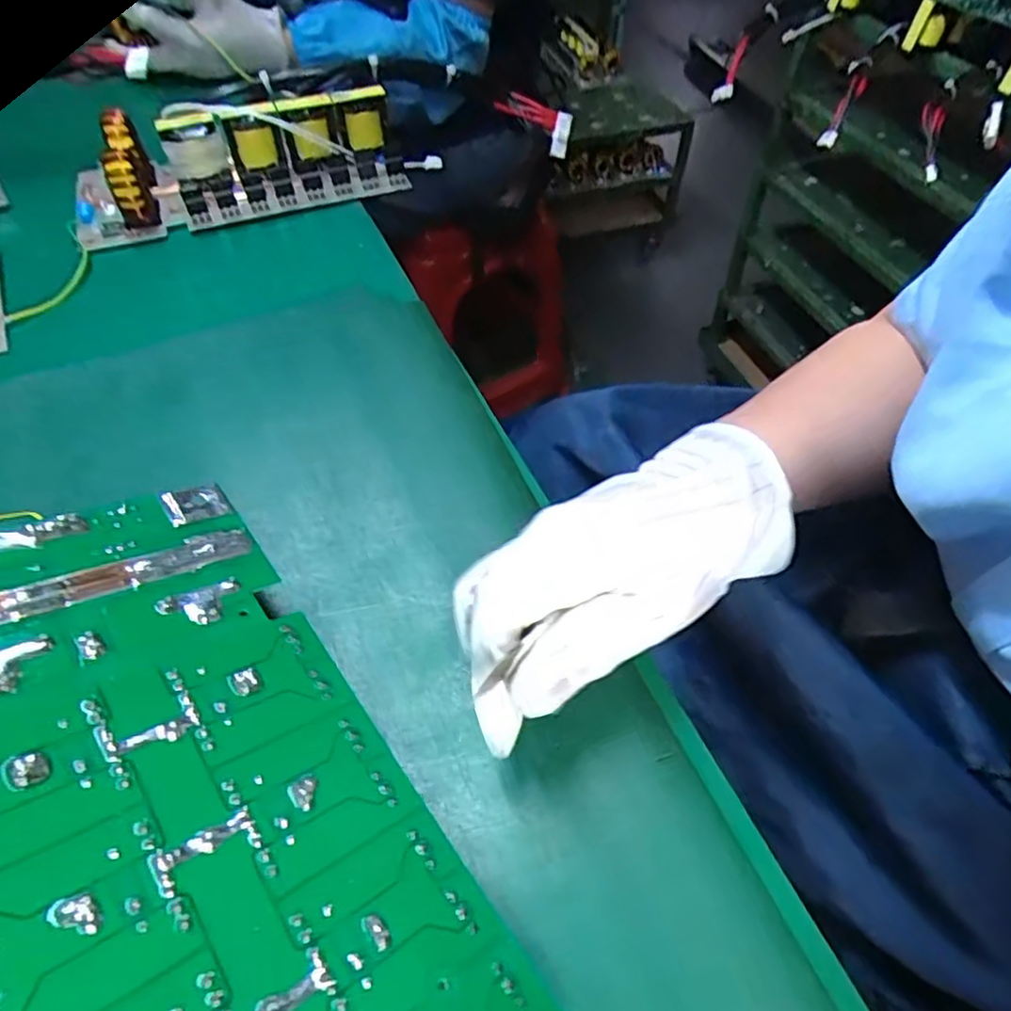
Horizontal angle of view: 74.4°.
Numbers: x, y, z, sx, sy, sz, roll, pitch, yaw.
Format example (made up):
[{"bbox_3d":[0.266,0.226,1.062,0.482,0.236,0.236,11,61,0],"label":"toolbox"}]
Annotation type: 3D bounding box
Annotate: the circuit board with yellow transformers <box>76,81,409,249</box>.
[{"bbox_3d":[-0.217,-0.287,0.548,0.269,0.070,0.097,-13,53,-13],"label":"circuit board with yellow transformers"}]

